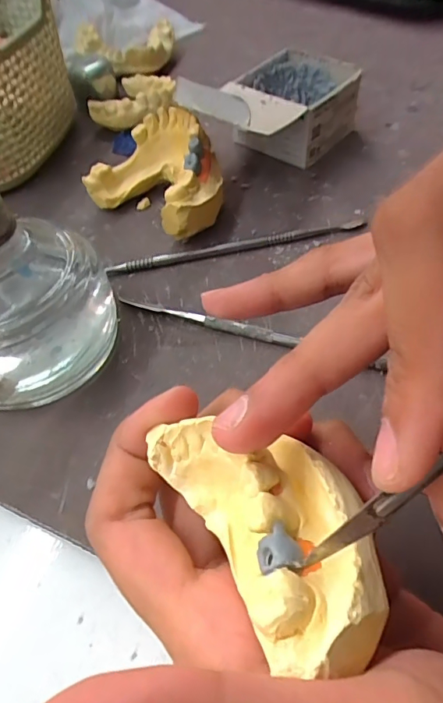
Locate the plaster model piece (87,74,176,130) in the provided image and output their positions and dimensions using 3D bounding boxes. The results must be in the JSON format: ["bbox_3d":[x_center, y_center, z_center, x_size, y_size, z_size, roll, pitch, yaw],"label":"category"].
[{"bbox_3d":[-0.058,-0.168,0.317,0.054,0.020,0.054,-4,53,3],"label":"plaster model piece"}]

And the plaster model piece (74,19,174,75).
[{"bbox_3d":[-0.071,-0.228,0.354,0.071,0.021,0.053,-12,53,-3],"label":"plaster model piece"}]

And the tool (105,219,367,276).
[{"bbox_3d":[0.008,-0.054,0.239,0.130,0.007,0.007,-12,53,-4],"label":"tool"}]

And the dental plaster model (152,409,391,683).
[{"bbox_3d":[0.010,0.034,0.102,0.031,0.021,0.061,-31,37,-17],"label":"dental plaster model"}]

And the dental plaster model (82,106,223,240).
[{"bbox_3d":[-0.030,-0.091,0.248,0.075,0.038,0.056,29,61,24],"label":"dental plaster model"}]

